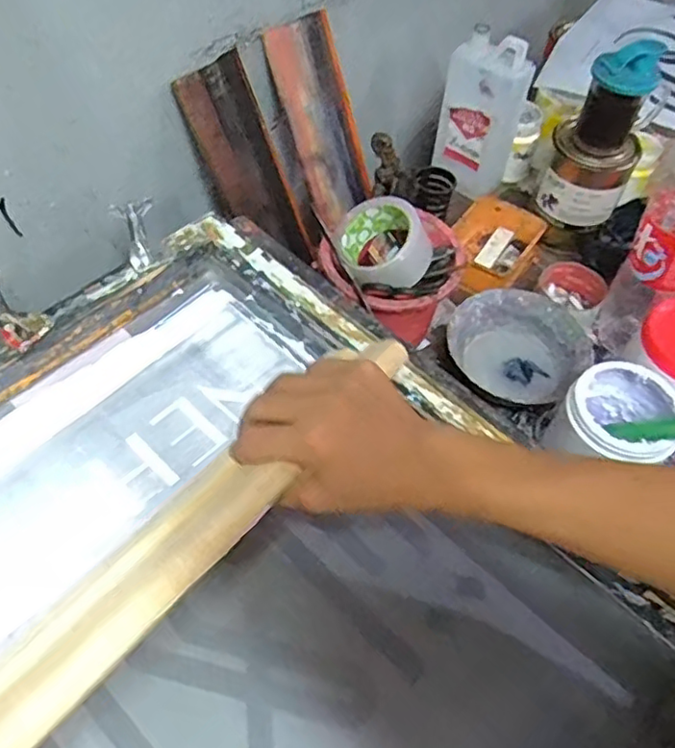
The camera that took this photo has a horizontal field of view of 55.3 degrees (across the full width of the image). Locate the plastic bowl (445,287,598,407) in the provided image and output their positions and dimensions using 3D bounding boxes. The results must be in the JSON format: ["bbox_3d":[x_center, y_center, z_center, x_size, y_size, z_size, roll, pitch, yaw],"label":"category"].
[{"bbox_3d":[0.203,-0.035,0.742,0.147,0.051,0.123,29,58,15],"label":"plastic bowl"}]

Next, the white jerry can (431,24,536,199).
[{"bbox_3d":[0.196,-0.356,0.885,0.107,0.183,0.089,18,56,8],"label":"white jerry can"}]

